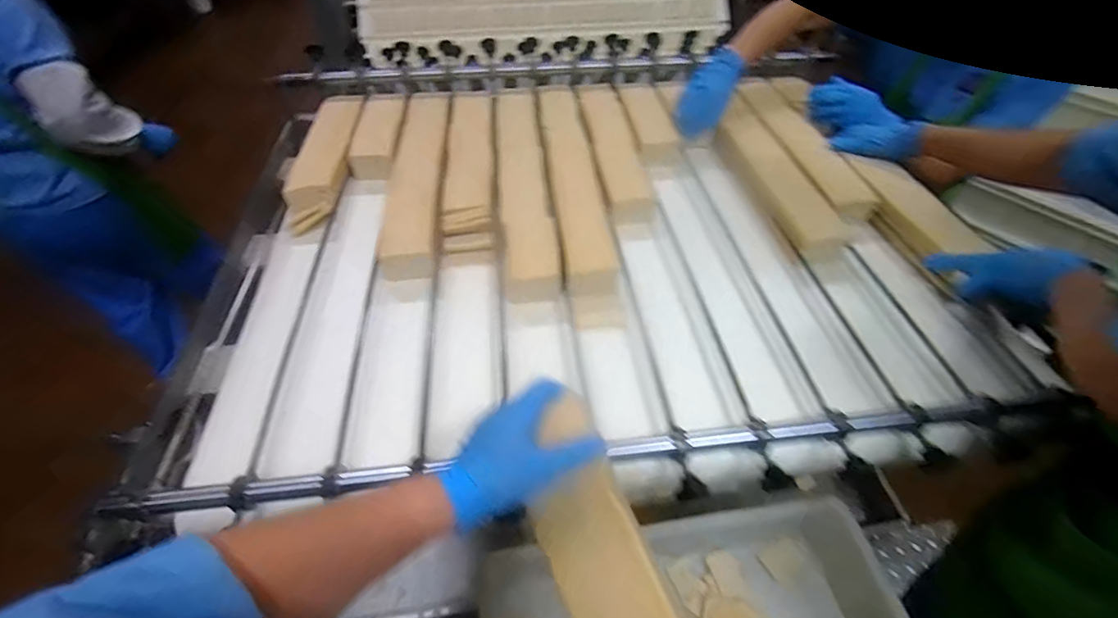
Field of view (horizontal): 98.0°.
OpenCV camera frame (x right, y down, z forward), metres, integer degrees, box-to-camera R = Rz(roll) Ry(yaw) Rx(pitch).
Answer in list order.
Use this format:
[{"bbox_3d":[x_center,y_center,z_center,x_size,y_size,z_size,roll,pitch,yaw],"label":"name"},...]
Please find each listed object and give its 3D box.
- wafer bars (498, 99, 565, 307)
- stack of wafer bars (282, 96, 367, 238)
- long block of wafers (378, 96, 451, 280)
[{"bbox_3d":[-0.067,-0.242,0.866,0.082,0.037,0.550,-4,50,-5],"label":"wafer bars"},{"bbox_3d":[-0.436,-0.289,0.919,0.090,0.054,0.371,-3,50,-4],"label":"stack of wafer bars"},{"bbox_3d":[-0.254,-0.254,0.880,0.088,0.039,0.492,-3,50,-4],"label":"long block of wafers"}]

